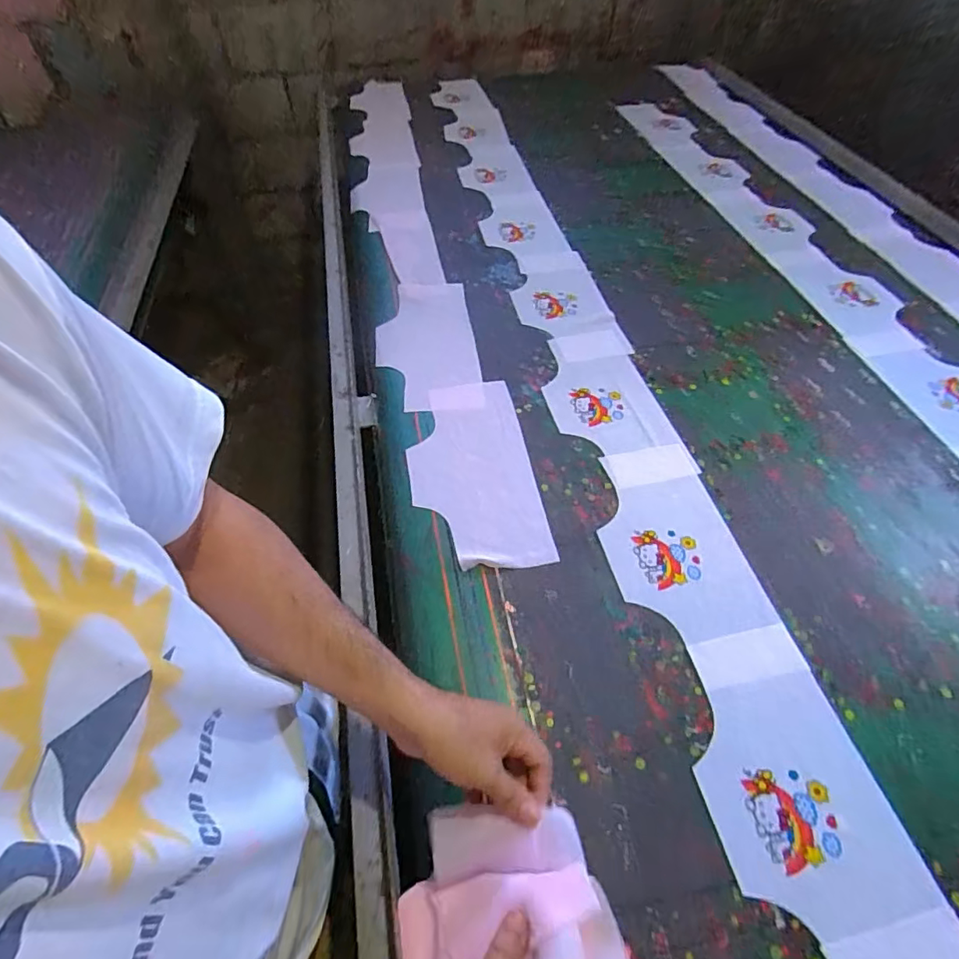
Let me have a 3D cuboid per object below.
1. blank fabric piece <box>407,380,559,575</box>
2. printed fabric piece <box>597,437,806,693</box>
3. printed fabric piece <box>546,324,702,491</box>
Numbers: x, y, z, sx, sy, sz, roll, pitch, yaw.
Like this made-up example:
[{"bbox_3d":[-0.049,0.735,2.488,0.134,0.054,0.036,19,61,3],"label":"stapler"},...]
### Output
[{"bbox_3d":[-0.013,-0.016,0.733,0.164,0.008,0.321,-8,54,-6],"label":"blank fabric piece"},{"bbox_3d":[0.243,0.090,0.651,0.163,0.006,0.322,-8,54,-7],"label":"printed fabric piece"},{"bbox_3d":[0.194,-0.121,0.810,0.163,0.008,0.325,-9,54,-7],"label":"printed fabric piece"}]

